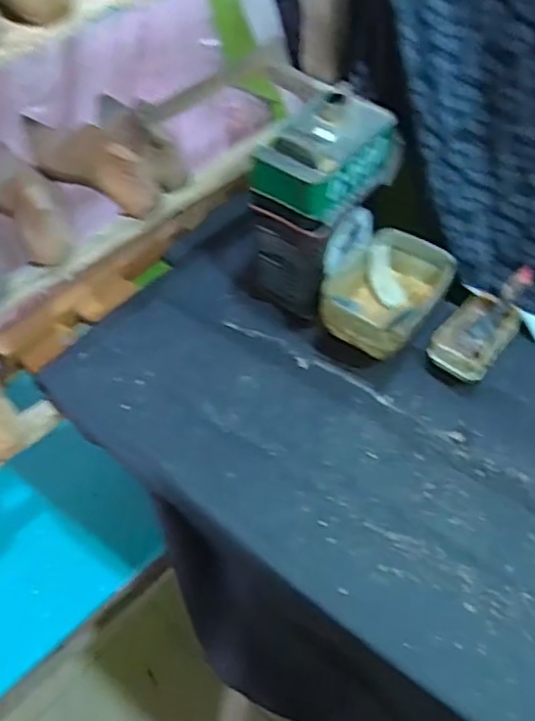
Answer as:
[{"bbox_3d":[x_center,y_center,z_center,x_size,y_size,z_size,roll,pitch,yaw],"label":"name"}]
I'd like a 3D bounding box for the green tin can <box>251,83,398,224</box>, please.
[{"bbox_3d":[0.063,-0.250,0.798,0.116,0.084,0.164,29,56,22],"label":"green tin can"}]

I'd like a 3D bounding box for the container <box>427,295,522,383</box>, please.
[{"bbox_3d":[0.269,-0.033,0.849,0.077,0.052,0.129,30,56,23],"label":"container"}]

